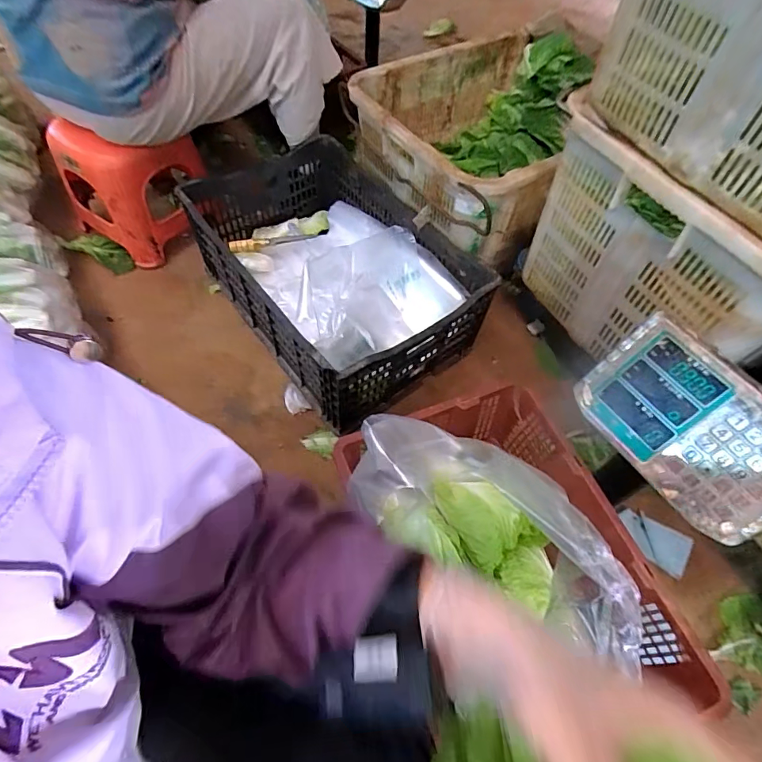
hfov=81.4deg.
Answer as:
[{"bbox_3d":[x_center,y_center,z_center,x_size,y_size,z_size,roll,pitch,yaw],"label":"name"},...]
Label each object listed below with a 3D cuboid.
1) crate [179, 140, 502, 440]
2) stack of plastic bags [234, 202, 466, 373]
[{"bbox_3d":[-0.123,-0.259,0.987,0.390,0.211,0.649,-33,65,-22],"label":"crate"},{"bbox_3d":[-0.089,-0.245,0.973,0.315,0.151,0.486,-31,64,-21],"label":"stack of plastic bags"}]

